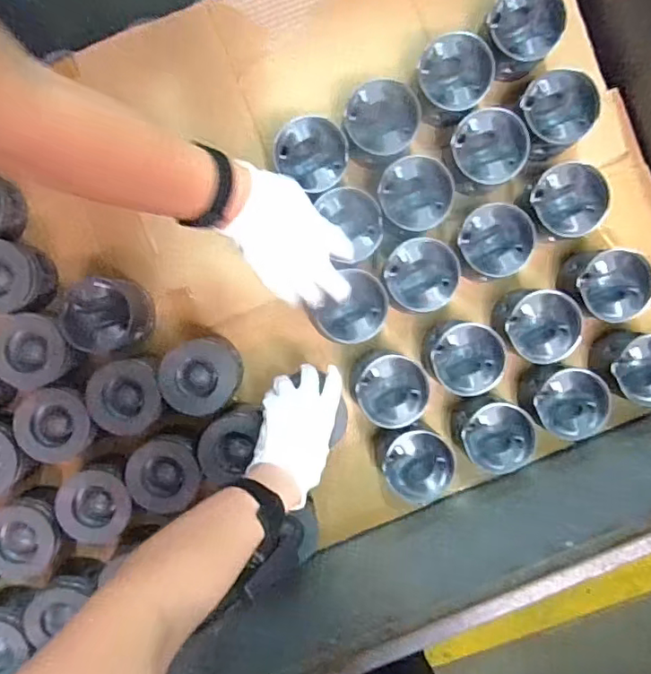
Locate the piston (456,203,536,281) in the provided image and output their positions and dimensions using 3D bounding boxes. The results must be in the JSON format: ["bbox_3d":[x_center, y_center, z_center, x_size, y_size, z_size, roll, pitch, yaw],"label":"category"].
[{"bbox_3d":[0.209,-0.119,0.695,0.086,0.062,0.090,8,93,0],"label":"piston"}]

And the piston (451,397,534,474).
[{"bbox_3d":[0.218,0.126,0.720,0.089,0.071,0.088,0,93,0],"label":"piston"}]

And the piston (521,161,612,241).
[{"bbox_3d":[0.295,-0.165,0.682,0.086,0.067,0.084,-13,93,1],"label":"piston"}]

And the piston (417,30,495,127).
[{"bbox_3d":[0.153,-0.312,0.666,0.083,0.064,0.086,0,93,0],"label":"piston"}]

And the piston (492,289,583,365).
[{"bbox_3d":[0.269,-0.014,0.702,0.093,0.067,0.086,0,93,0],"label":"piston"}]

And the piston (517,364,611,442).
[{"bbox_3d":[0.311,0.078,0.714,0.095,0.058,0.100,14,93,0],"label":"piston"}]

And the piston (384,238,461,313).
[{"bbox_3d":[0.120,-0.077,0.694,0.089,0.054,0.087,0,93,0],"label":"piston"}]

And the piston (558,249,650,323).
[{"bbox_3d":[0.354,-0.065,0.712,0.096,0.095,0.089,13,93,0],"label":"piston"}]

